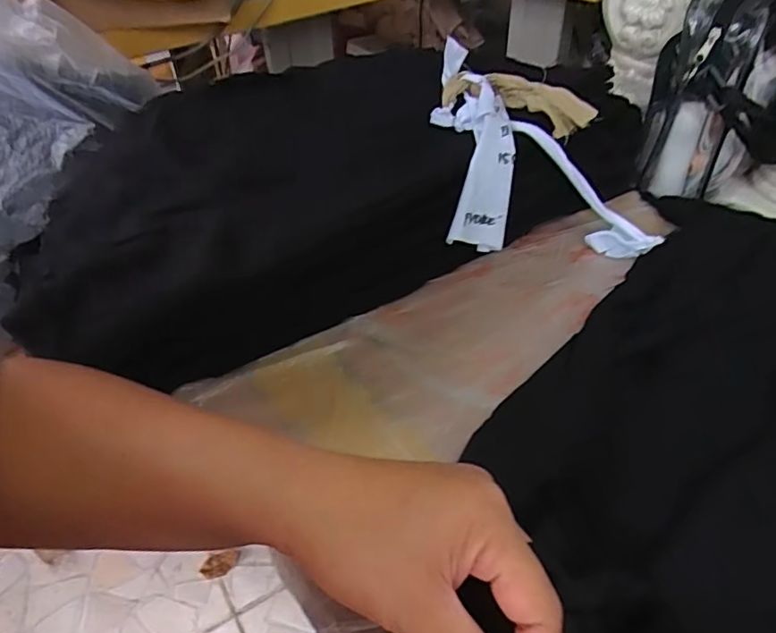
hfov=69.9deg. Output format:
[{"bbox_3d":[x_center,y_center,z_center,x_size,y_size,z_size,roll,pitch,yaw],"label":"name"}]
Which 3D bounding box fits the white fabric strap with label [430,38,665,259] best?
[{"bbox_3d":[0.139,-0.153,0.515,0.191,0.100,0.178,0,44,3],"label":"white fabric strap with label"}]

